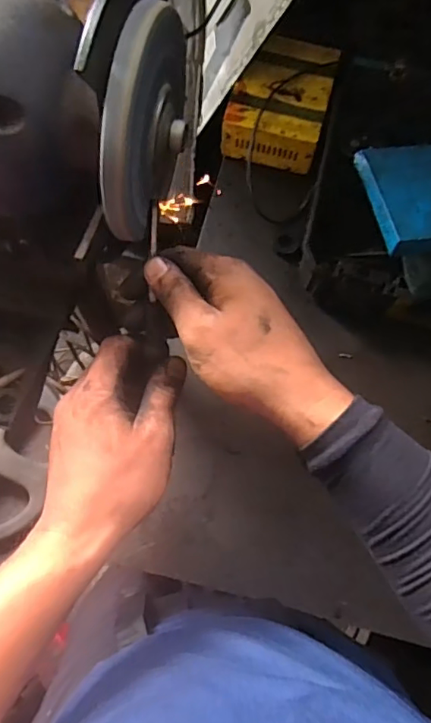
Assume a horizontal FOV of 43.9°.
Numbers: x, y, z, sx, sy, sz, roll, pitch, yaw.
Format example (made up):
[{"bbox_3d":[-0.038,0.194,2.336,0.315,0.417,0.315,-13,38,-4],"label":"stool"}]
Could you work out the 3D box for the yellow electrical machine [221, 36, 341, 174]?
[{"bbox_3d":[0.093,-0.377,0.774,0.136,0.064,0.180,16,73,3],"label":"yellow electrical machine"}]

